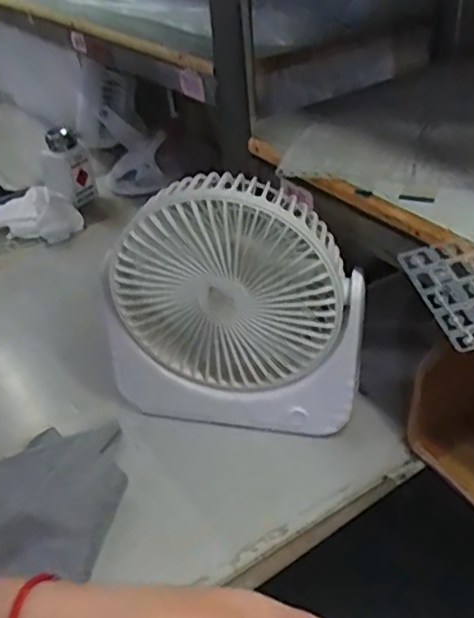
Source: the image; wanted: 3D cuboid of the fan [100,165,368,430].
[{"bbox_3d":[-0.006,0.000,0.481,0.188,0.186,0.054,2,37,10],"label":"fan"}]

